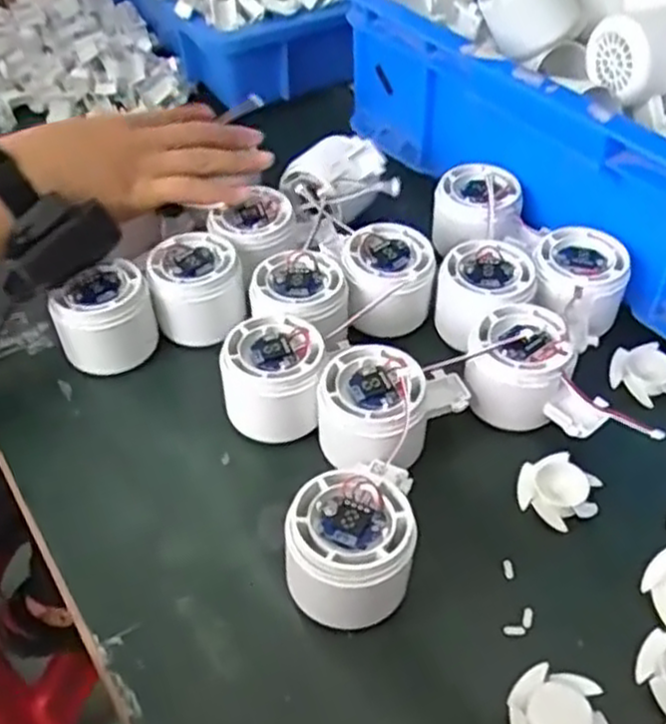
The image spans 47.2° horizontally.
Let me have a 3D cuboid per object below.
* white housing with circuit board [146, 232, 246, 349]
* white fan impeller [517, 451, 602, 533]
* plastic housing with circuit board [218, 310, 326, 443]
[{"bbox_3d":[-0.086,-0.047,0.490,0.053,0.049,0.057,-9,47,-6],"label":"white housing with circuit board"},{"bbox_3d":[0.119,0.069,0.406,0.039,0.011,0.038,-21,49,-16],"label":"white fan impeller"},{"bbox_3d":[-0.033,0.007,0.434,0.054,0.046,0.057,-2,48,2],"label":"plastic housing with circuit board"}]

